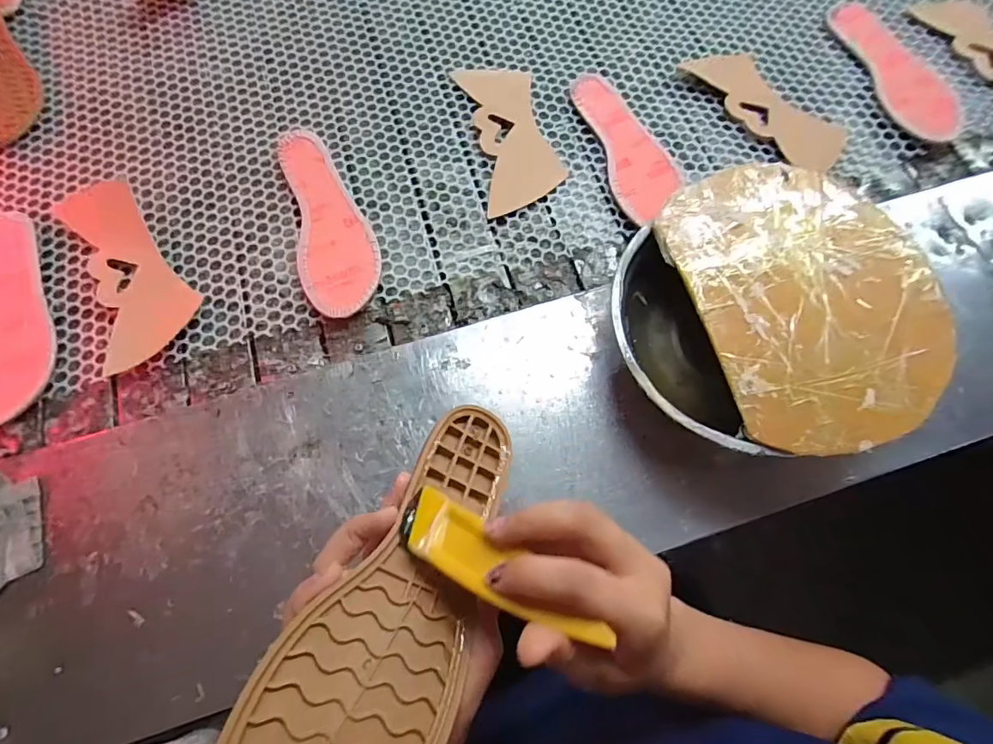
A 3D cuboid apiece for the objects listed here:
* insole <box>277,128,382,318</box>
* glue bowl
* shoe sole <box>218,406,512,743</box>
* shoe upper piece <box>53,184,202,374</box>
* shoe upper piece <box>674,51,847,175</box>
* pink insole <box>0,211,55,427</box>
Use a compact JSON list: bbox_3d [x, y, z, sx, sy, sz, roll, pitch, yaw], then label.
[{"bbox_3d":[-0.175,-0.166,0.504,0.078,0.011,0.235,-15,73,-6],"label":"insole"},{"bbox_3d":[0.219,-0.046,0.411,0.242,0.082,0.231,0,72,0],"label":"glue bowl"},{"bbox_3d":[-0.044,0.112,0.250,0.078,0.023,0.235,23,45,6],"label":"shoe sole"},{"bbox_3d":[-0.376,-0.110,0.492,0.094,0.008,0.220,-27,75,-9],"label":"shoe upper piece"},{"bbox_3d":[0.316,-0.313,0.560,0.083,0.016,0.203,-37,77,-11],"label":"shoe upper piece"},{"bbox_3d":[-0.485,-0.058,0.474,0.082,0.011,0.232,-16,73,-6],"label":"pink insole"}]

